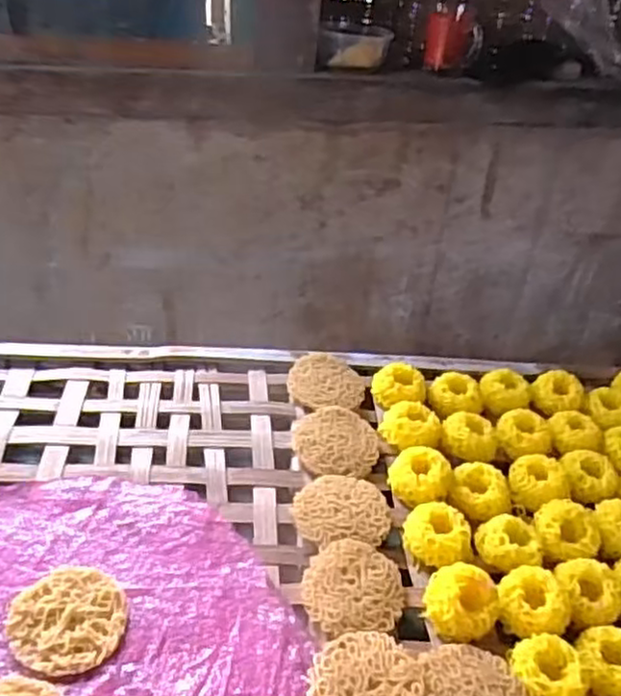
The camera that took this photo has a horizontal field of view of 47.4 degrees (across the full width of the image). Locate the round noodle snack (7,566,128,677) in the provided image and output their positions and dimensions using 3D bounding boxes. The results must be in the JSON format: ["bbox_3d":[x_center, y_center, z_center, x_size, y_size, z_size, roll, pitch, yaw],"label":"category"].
[{"bbox_3d":[-0.161,0.179,0.469,0.073,0.010,0.070,3,39,-2],"label":"round noodle snack"}]

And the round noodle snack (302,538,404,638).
[{"bbox_3d":[0.031,0.170,0.509,0.070,0.008,0.072,3,39,-2],"label":"round noodle snack"}]

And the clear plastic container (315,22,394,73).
[{"bbox_3d":[0.066,-0.443,1.041,0.104,0.049,0.109,8,36,1],"label":"clear plastic container"}]

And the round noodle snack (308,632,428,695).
[{"bbox_3d":[0.036,0.216,0.448,0.070,0.010,0.070,3,39,-2],"label":"round noodle snack"}]

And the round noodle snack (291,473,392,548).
[{"bbox_3d":[0.024,0.129,0.564,0.073,0.017,0.064,1,40,-5],"label":"round noodle snack"}]

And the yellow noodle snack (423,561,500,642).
[{"bbox_3d":[0.109,0.177,0.499,0.050,0.029,0.044,-7,41,-14],"label":"yellow noodle snack"}]

